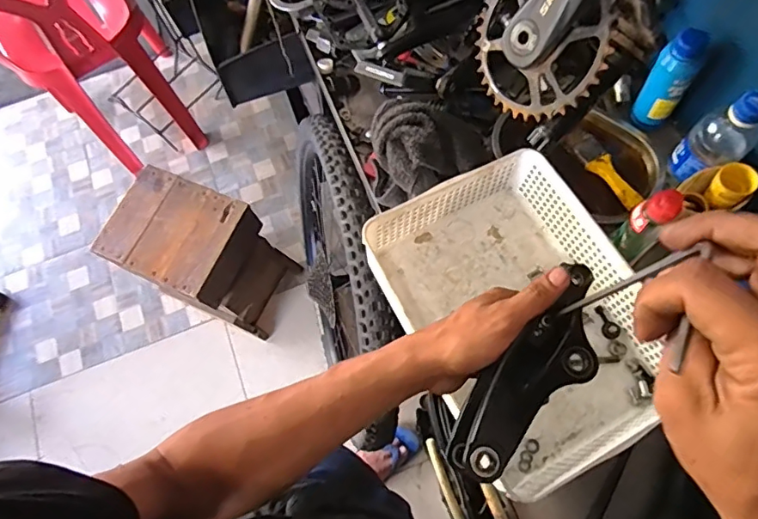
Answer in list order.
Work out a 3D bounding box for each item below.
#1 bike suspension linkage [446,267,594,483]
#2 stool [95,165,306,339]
[{"bbox_3d":[0.118,0.086,0.385,0.058,0.024,0.178,39,68,13],"label":"bike suspension linkage"},{"bbox_3d":[-0.469,0.000,1.408,0.334,0.412,0.258,24,73,12],"label":"stool"}]

